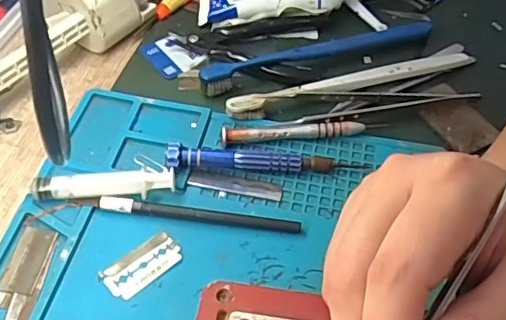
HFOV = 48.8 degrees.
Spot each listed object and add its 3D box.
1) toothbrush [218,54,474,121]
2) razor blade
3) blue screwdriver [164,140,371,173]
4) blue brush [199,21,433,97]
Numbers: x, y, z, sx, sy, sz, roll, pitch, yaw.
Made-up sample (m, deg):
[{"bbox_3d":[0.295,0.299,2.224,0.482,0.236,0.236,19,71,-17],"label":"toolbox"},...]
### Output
[{"bbox_3d":[0.073,-0.055,0.394,0.188,0.009,0.018,-13,52,-13],"label":"toothbrush"},{"bbox_3d":[-0.061,0.056,0.304,0.042,0.004,0.024,-34,60,-26],"label":"razor blade"},{"bbox_3d":[0.008,-0.001,0.345,0.120,0.017,0.013,0,51,-3],"label":"blue screwdriver"},{"bbox_3d":[0.052,-0.081,0.412,0.185,0.013,0.022,-17,53,-16],"label":"blue brush"}]

